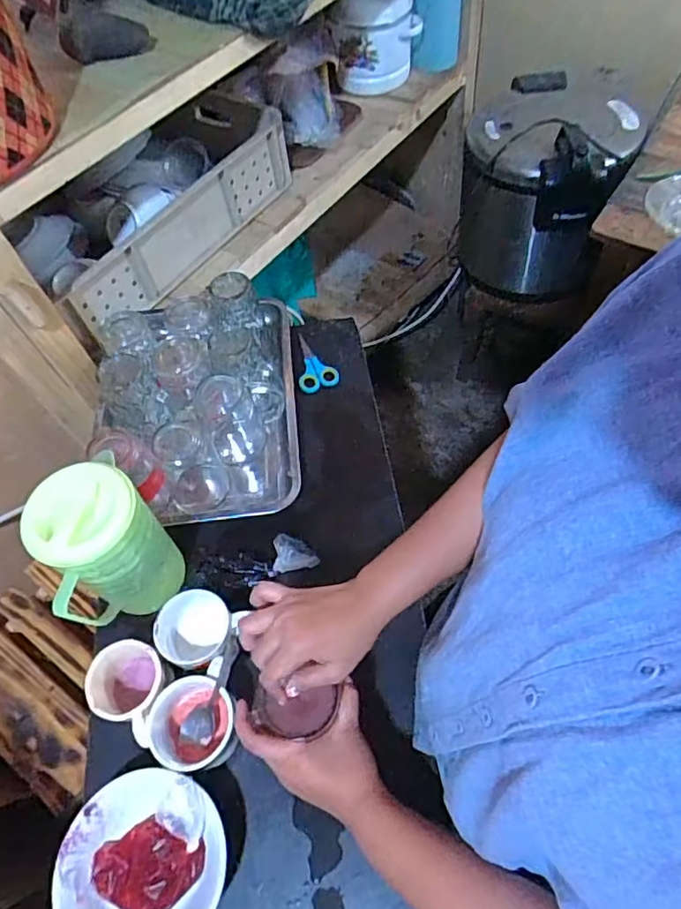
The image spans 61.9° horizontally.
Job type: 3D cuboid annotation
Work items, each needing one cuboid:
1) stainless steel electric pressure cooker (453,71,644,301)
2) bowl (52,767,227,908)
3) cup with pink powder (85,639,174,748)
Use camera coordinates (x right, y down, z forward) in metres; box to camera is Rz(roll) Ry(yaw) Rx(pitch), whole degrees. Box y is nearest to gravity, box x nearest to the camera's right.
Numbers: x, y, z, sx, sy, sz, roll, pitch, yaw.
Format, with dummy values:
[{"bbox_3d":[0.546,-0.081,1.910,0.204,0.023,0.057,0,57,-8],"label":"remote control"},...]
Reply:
[{"bbox_3d":[0.476,-0.625,1.348,0.321,0.353,0.379,22,63,16],"label":"stainless steel electric pressure cooker"},{"bbox_3d":[-0.186,0.393,0.545,0.145,0.059,0.152,-2,59,3],"label":"bowl"},{"bbox_3d":[-0.225,0.254,0.613,0.077,0.067,0.090,8,60,9],"label":"cup with pink powder"}]

